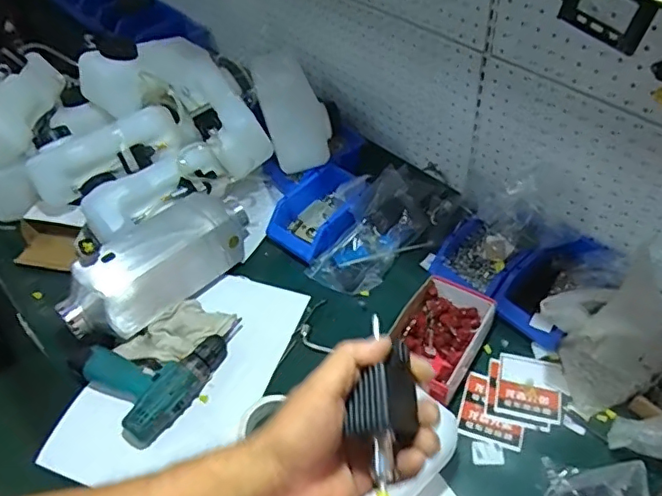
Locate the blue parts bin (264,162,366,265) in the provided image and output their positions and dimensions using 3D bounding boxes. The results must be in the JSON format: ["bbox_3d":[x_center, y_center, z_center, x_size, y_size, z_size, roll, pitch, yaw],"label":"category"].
[{"bbox_3d":[-0.019,-0.075,1.027,0.194,0.078,0.128,-38,56,-25],"label":"blue parts bin"}]

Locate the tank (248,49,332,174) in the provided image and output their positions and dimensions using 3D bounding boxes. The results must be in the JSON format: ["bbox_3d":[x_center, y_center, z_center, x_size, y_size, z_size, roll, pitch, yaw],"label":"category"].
[{"bbox_3d":[-0.079,-0.269,1.052,0.106,0.090,0.244,-22,88,-13],"label":"tank"}]

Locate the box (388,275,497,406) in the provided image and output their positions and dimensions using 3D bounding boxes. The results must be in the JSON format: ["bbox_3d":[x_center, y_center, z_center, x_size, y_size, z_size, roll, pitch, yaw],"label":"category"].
[{"bbox_3d":[0.164,0.133,0.844,0.119,0.048,0.190,24,55,24],"label":"box"}]

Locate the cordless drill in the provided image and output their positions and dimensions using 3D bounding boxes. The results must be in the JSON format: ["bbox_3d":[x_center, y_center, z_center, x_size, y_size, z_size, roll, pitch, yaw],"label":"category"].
[{"bbox_3d":[-0.264,0.168,0.870,0.190,0.050,0.234,28,57,27],"label":"cordless drill"}]

